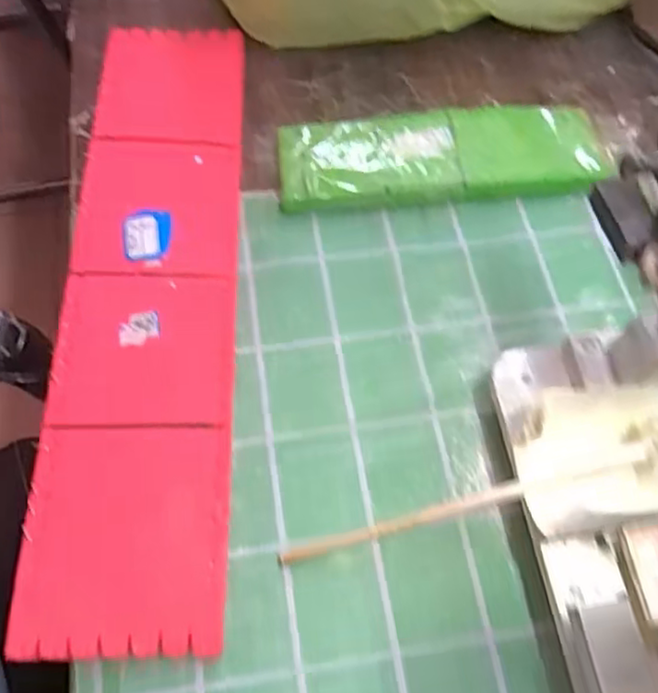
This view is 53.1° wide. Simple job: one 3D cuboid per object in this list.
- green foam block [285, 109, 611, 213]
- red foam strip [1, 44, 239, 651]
[{"bbox_3d":[0.061,-0.104,0.359,0.175,0.016,0.056,-6,63,-4],"label":"green foam block"},{"bbox_3d":[-0.085,-0.035,0.320,0.078,0.013,0.328,0,64,-4],"label":"red foam strip"}]

